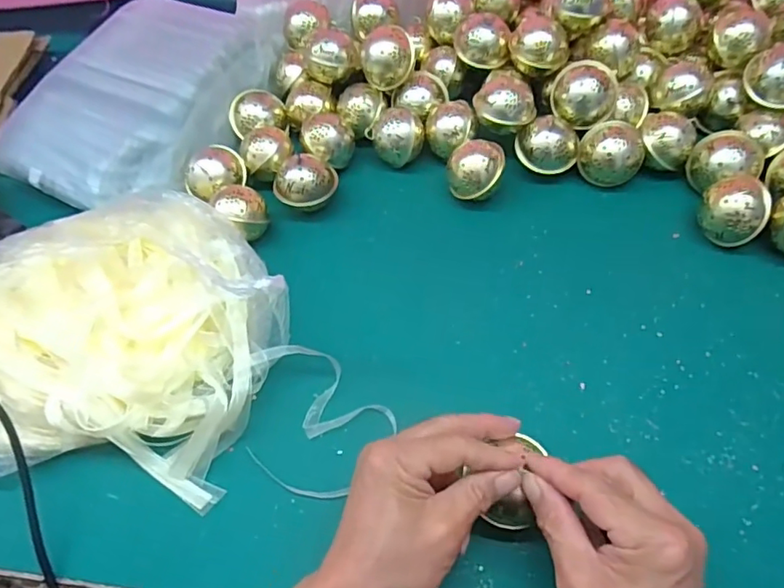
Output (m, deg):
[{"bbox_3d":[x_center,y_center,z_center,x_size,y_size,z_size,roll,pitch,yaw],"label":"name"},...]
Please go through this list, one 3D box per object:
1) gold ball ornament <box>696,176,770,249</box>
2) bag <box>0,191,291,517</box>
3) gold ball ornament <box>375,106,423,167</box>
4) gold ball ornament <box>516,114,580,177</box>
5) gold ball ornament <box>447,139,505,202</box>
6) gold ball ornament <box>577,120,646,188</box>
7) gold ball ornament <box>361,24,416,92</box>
[{"bbox_3d":[0.321,-0.078,0.529,0.055,0.047,0.057,-3,56,4],"label":"gold ball ornament"},{"bbox_3d":[-0.225,0.027,0.458,0.280,0.092,0.238,4,57,8],"label":"bag"},{"bbox_3d":[0.006,-0.167,0.610,0.057,0.050,0.055,-3,56,4],"label":"gold ball ornament"},{"bbox_3d":[0.168,-0.159,0.595,0.058,0.046,0.056,-3,56,4],"label":"gold ball ornament"},{"bbox_3d":[0.087,-0.124,0.571,0.055,0.051,0.050,2,56,7],"label":"gold ball ornament"},{"bbox_3d":[0.227,-0.145,0.583,0.064,0.047,0.060,19,60,18],"label":"gold ball ornament"},{"bbox_3d":[-0.004,-0.261,0.628,0.057,0.056,0.049,-7,56,2],"label":"gold ball ornament"}]

